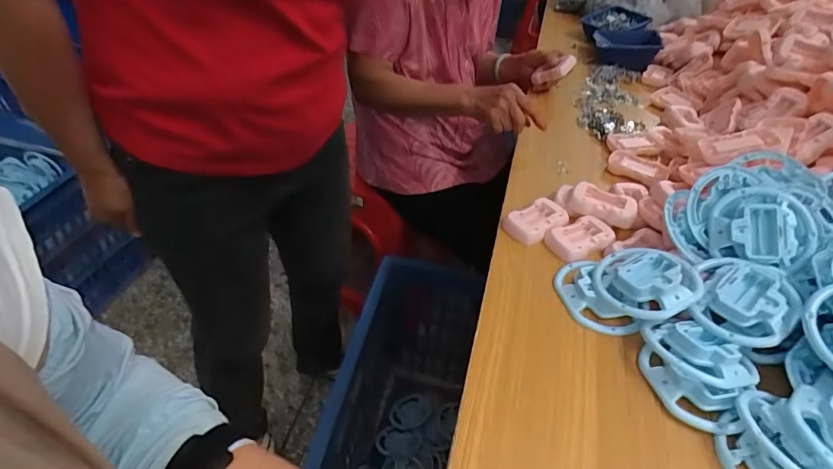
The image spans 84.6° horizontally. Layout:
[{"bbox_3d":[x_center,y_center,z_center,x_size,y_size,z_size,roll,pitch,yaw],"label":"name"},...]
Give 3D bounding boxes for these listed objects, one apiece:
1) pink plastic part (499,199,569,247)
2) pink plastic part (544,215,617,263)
[{"bbox_3d":[0.156,-0.019,0.603,0.086,0.017,0.053,-27,51,-30],"label":"pink plastic part"},{"bbox_3d":[0.208,0.003,0.580,0.088,0.016,0.053,-23,49,-27],"label":"pink plastic part"}]

